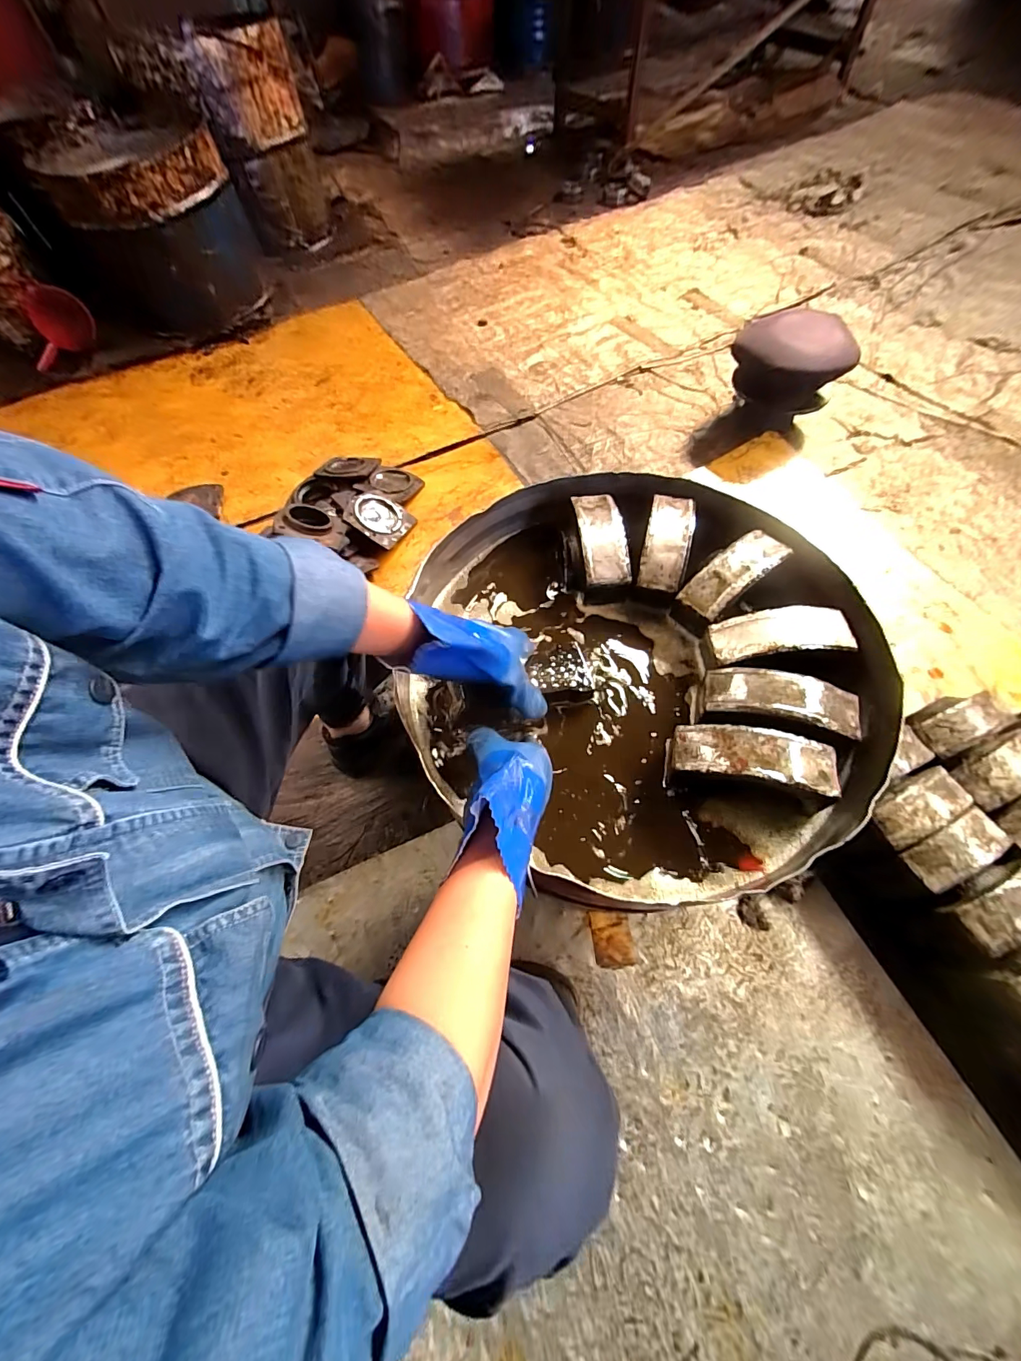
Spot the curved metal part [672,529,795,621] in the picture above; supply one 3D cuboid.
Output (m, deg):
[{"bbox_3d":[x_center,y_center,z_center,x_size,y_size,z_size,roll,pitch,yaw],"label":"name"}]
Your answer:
[{"bbox_3d":[0.296,-0.144,0.594,0.154,0.029,0.058,-37,67,-13],"label":"curved metal part"}]

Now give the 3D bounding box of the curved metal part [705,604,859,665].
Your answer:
[{"bbox_3d":[0.330,-0.056,0.542,0.154,0.035,0.058,-4,64,3],"label":"curved metal part"}]

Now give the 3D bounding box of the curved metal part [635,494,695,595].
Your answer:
[{"bbox_3d":[0.220,-0.196,0.626,0.060,0.030,0.160,13,66,11],"label":"curved metal part"}]

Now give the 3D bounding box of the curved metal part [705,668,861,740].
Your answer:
[{"bbox_3d":[0.307,0.021,0.504,0.154,0.032,0.059,13,66,11],"label":"curved metal part"}]

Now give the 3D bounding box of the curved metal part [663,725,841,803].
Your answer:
[{"bbox_3d":[0.263,0.092,0.494,0.155,0.076,0.062,9,64,6],"label":"curved metal part"}]

